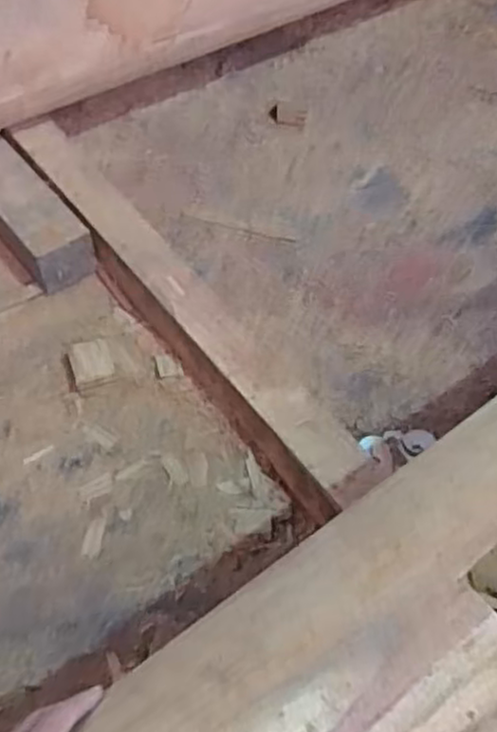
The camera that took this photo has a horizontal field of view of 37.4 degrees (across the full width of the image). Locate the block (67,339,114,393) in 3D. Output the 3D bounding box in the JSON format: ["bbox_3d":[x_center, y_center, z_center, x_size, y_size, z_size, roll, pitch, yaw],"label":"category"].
[{"bbox_3d":[-0.234,-0.003,1.093,0.063,0.036,0.074,-15,55,-12],"label":"block"}]

